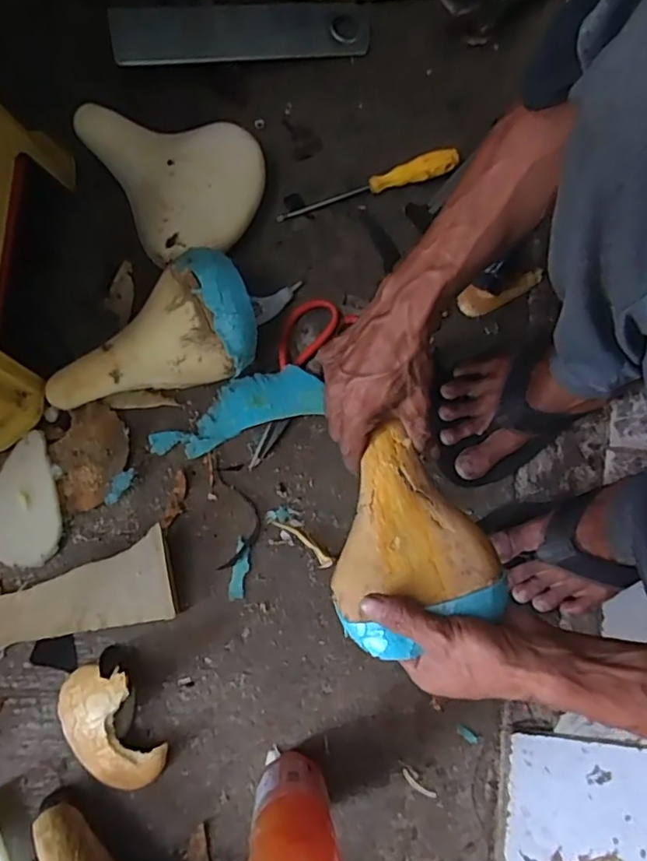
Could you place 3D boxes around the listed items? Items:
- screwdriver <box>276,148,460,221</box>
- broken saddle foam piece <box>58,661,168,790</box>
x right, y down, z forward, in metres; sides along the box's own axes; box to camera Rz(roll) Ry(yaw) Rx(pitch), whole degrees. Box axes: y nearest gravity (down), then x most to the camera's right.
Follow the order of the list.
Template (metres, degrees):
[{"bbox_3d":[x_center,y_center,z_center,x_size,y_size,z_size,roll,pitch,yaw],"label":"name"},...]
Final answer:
[{"bbox_3d":[0.053,-0.286,0.680,0.218,0.027,0.024,-18,80,-4],"label":"screwdriver"},{"bbox_3d":[-0.212,0.291,0.562,0.088,0.046,0.124,-26,81,-6],"label":"broken saddle foam piece"}]

